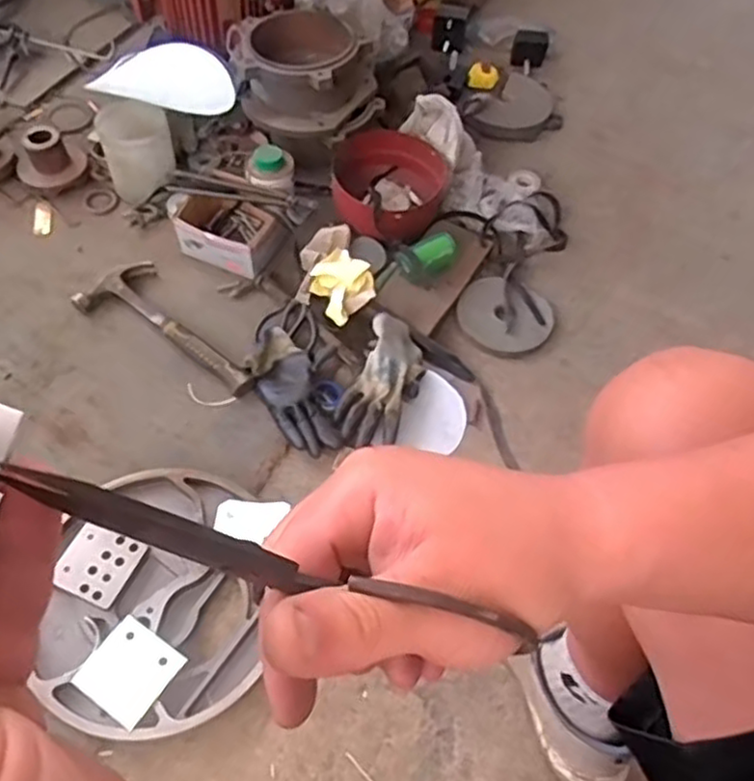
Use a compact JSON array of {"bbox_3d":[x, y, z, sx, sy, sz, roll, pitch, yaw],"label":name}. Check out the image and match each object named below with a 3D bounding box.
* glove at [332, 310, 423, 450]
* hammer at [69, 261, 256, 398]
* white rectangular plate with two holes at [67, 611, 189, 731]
[{"bbox_3d":[0.007,-0.016,1.045,0.096,0.059,0.209,16,55,6],"label":"glove"},{"bbox_3d":[-0.310,-0.105,1.111,0.339,0.046,0.133,29,58,15],"label":"hammer"},{"bbox_3d":[-0.281,0.317,0.801,0.093,0.006,0.091,30,59,16],"label":"white rectangular plate with two holes"}]

